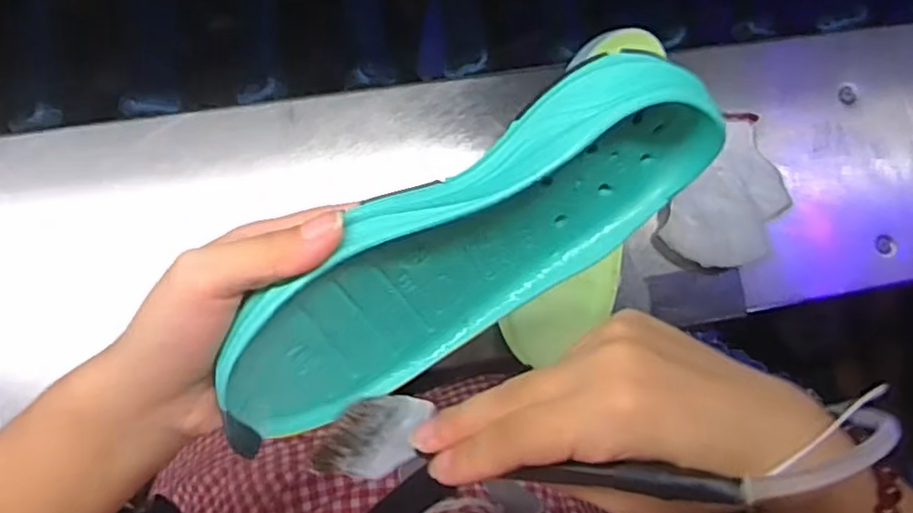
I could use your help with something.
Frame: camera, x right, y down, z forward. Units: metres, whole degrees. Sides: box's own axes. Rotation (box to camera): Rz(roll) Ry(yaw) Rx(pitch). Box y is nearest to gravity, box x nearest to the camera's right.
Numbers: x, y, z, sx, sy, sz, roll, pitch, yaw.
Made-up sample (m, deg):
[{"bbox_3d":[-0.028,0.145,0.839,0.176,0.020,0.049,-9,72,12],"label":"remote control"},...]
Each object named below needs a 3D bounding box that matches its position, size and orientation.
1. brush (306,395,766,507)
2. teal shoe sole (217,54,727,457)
[{"bbox_3d":[0.014,0.075,0.249,0.166,0.018,0.033,-1,81,36],"label":"brush"},{"bbox_3d":[0.005,-0.001,0.279,0.220,0.086,0.027,-34,49,-2],"label":"teal shoe sole"}]

